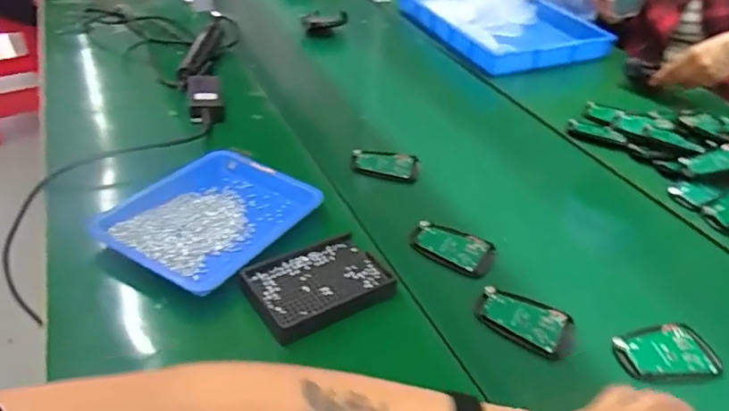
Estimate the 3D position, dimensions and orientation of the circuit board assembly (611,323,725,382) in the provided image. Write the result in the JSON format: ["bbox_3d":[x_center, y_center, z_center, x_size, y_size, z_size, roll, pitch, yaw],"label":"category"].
[{"bbox_3d":[0.296,0.145,0.546,0.097,0.010,0.063,-4,37,-11],"label":"circuit board assembly"}]

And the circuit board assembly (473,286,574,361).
[{"bbox_3d":[0.164,0.118,0.572,0.098,0.015,0.061,21,40,22],"label":"circuit board assembly"}]

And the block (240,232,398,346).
[{"bbox_3d":[-0.044,0.080,0.570,0.139,0.018,0.103,-19,42,-28],"label":"block"}]

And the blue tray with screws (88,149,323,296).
[{"bbox_3d":[-0.176,0.008,0.647,0.171,0.027,0.220,22,40,23],"label":"blue tray with screws"}]

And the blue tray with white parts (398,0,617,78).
[{"bbox_3d":[0.295,-0.417,1.234,0.343,0.060,0.420,-8,38,-15],"label":"blue tray with white parts"}]

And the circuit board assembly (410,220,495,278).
[{"bbox_3d":[0.101,0.052,0.656,0.098,0.014,0.060,18,38,18],"label":"circuit board assembly"}]

